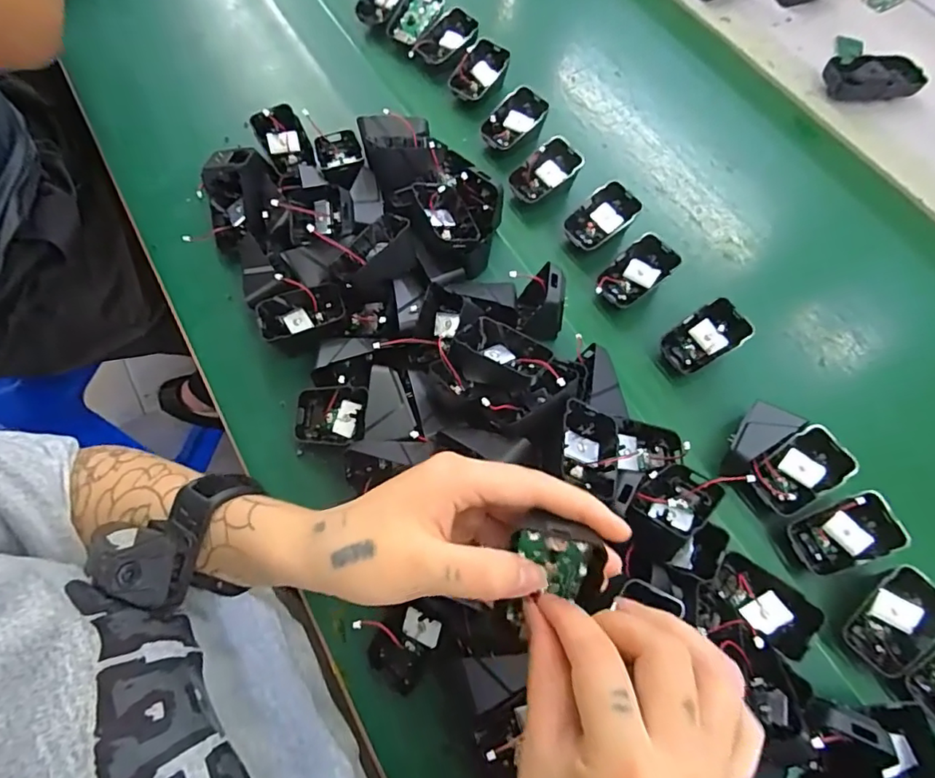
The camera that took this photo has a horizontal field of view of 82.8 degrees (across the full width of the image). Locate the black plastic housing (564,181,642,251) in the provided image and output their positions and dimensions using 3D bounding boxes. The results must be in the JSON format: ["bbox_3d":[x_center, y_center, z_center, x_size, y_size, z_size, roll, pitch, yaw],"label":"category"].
[{"bbox_3d":[0.127,-0.159,0.507,0.060,0.041,0.046,-37,73,-17],"label":"black plastic housing"}]

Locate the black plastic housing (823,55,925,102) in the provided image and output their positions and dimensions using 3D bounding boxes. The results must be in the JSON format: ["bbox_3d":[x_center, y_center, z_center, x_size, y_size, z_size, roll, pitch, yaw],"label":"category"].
[{"bbox_3d":[0.462,-0.357,0.611,0.113,0.030,0.062,-16,68,-9],"label":"black plastic housing"}]

